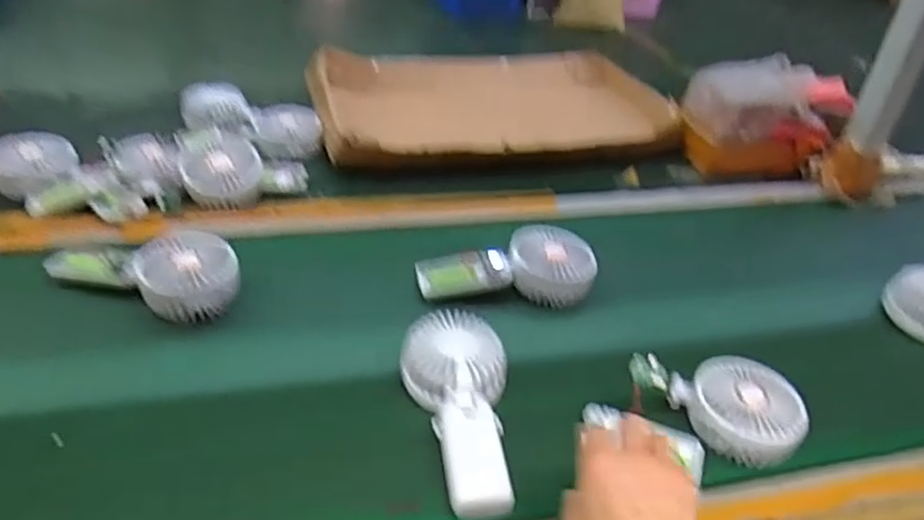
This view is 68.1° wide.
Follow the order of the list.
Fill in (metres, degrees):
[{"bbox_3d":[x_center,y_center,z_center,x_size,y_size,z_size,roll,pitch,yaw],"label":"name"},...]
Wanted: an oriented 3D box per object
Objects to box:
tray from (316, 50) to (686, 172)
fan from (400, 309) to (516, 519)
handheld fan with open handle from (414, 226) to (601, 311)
[{"bbox_3d":[0.048,-0.253,1.063,0.546,0.052,0.343,-9,36,-21],"label":"tray"},{"bbox_3d":[-0.008,0.114,0.545,0.093,0.046,0.181,3,34,-5],"label":"fan"},{"bbox_3d":[0.047,0.004,0.713,0.179,0.050,0.073,3,34,-5],"label":"handheld fan with open handle"}]

